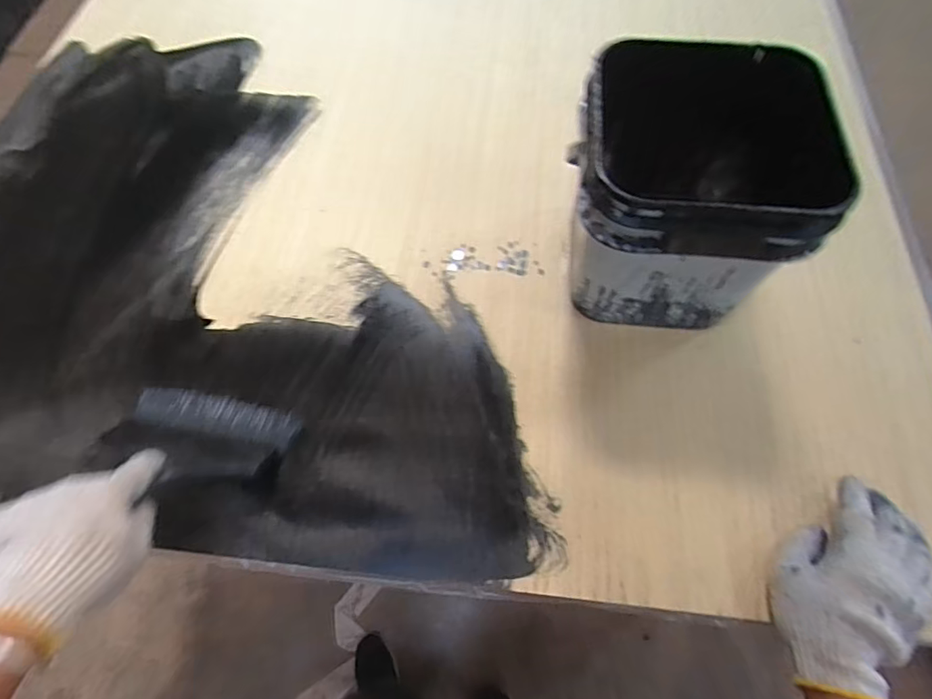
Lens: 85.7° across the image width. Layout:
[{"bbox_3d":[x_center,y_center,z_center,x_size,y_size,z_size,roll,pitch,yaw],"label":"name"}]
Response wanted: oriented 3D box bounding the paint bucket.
[{"bbox_3d":[0.214,-0.150,0.517,0.215,0.210,0.215,8,65,4],"label":"paint bucket"}]

